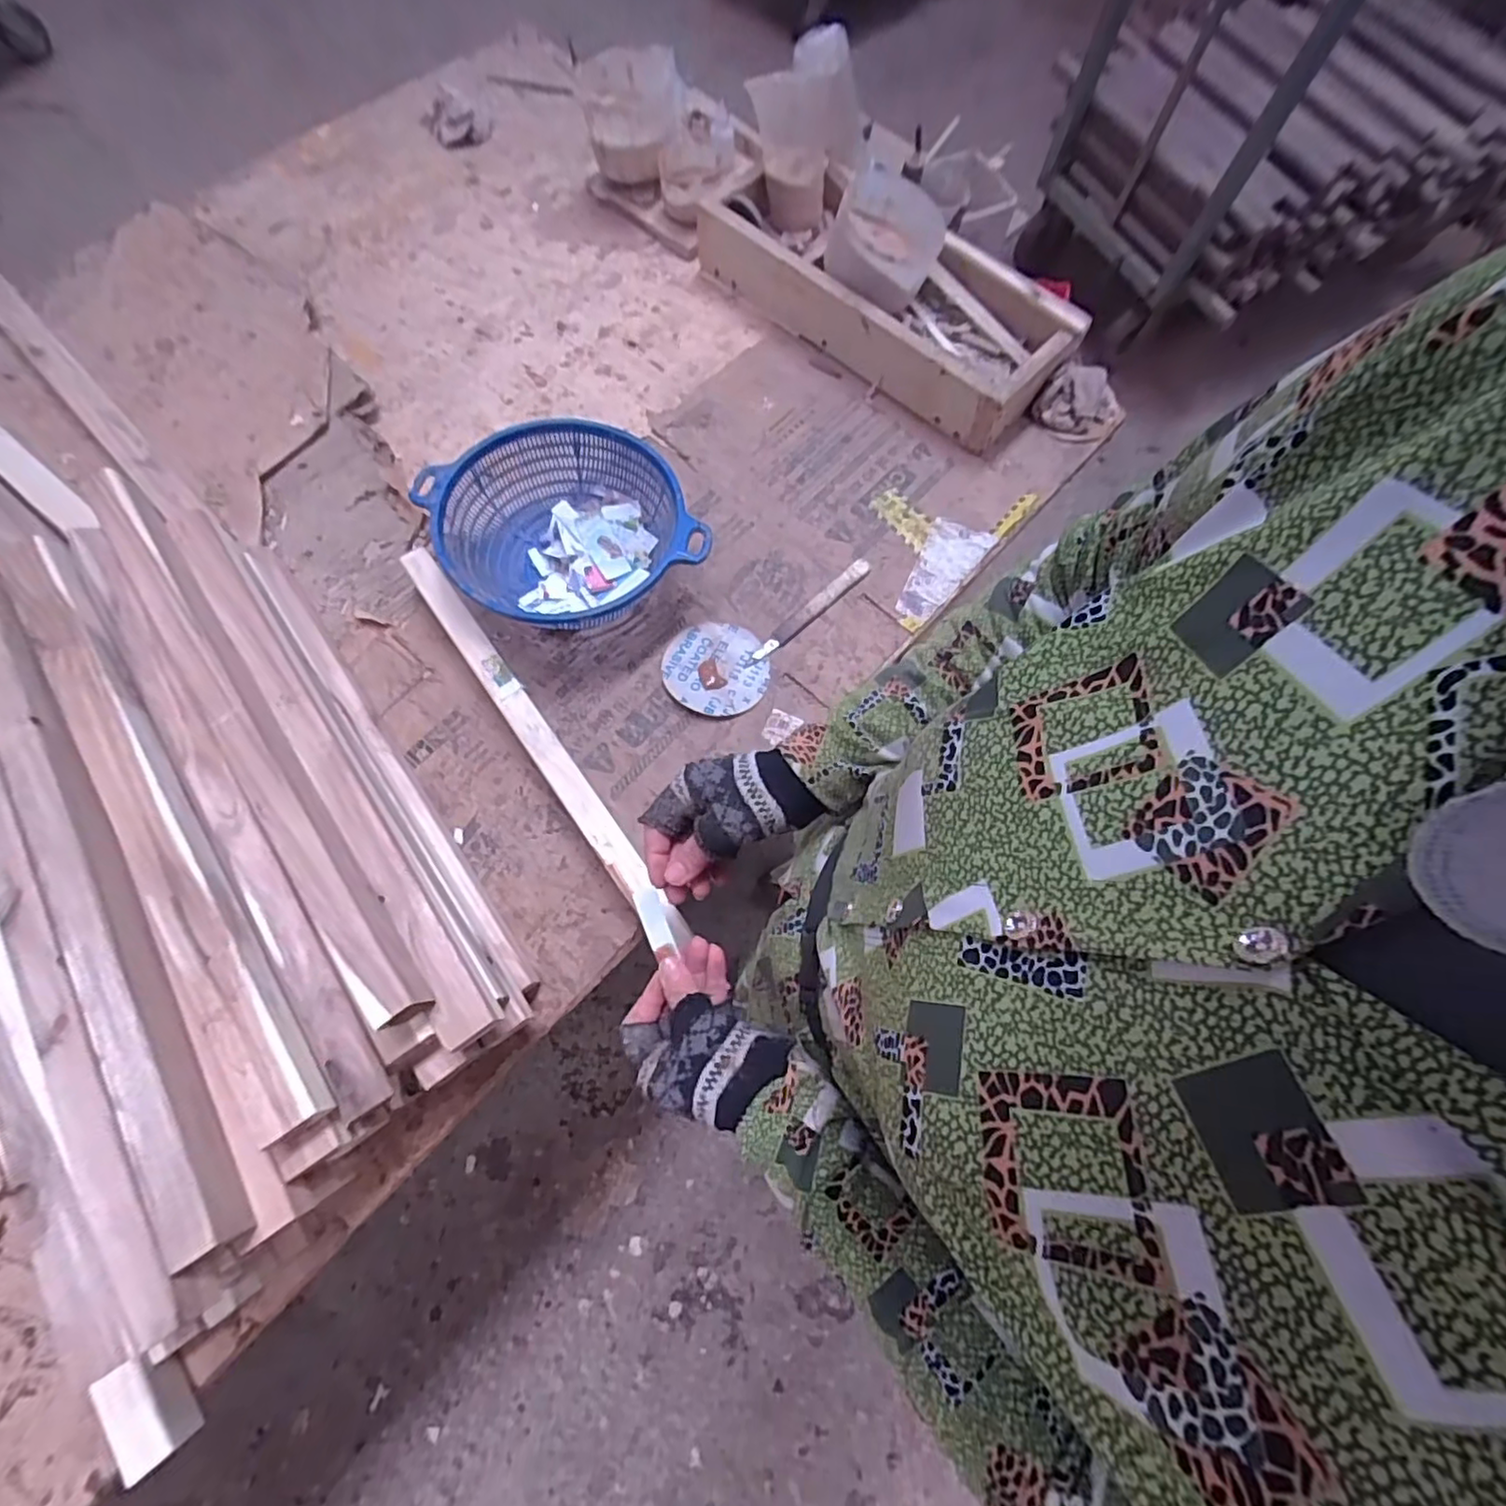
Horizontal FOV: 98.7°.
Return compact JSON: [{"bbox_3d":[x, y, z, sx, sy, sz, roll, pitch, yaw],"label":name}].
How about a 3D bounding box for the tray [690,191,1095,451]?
[{"bbox_3d":[0.171,-0.618,0.870,0.203,0.097,0.519,-43,76,-15],"label":"tray"}]

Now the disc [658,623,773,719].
[{"bbox_3d":[-0.040,-0.095,0.710,0.113,0.009,0.112,5,70,1],"label":"disc"}]

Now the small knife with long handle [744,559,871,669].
[{"bbox_3d":[0.064,-0.161,0.739,0.190,0.009,0.017,-41,76,-15],"label":"small knife with long handle"}]

